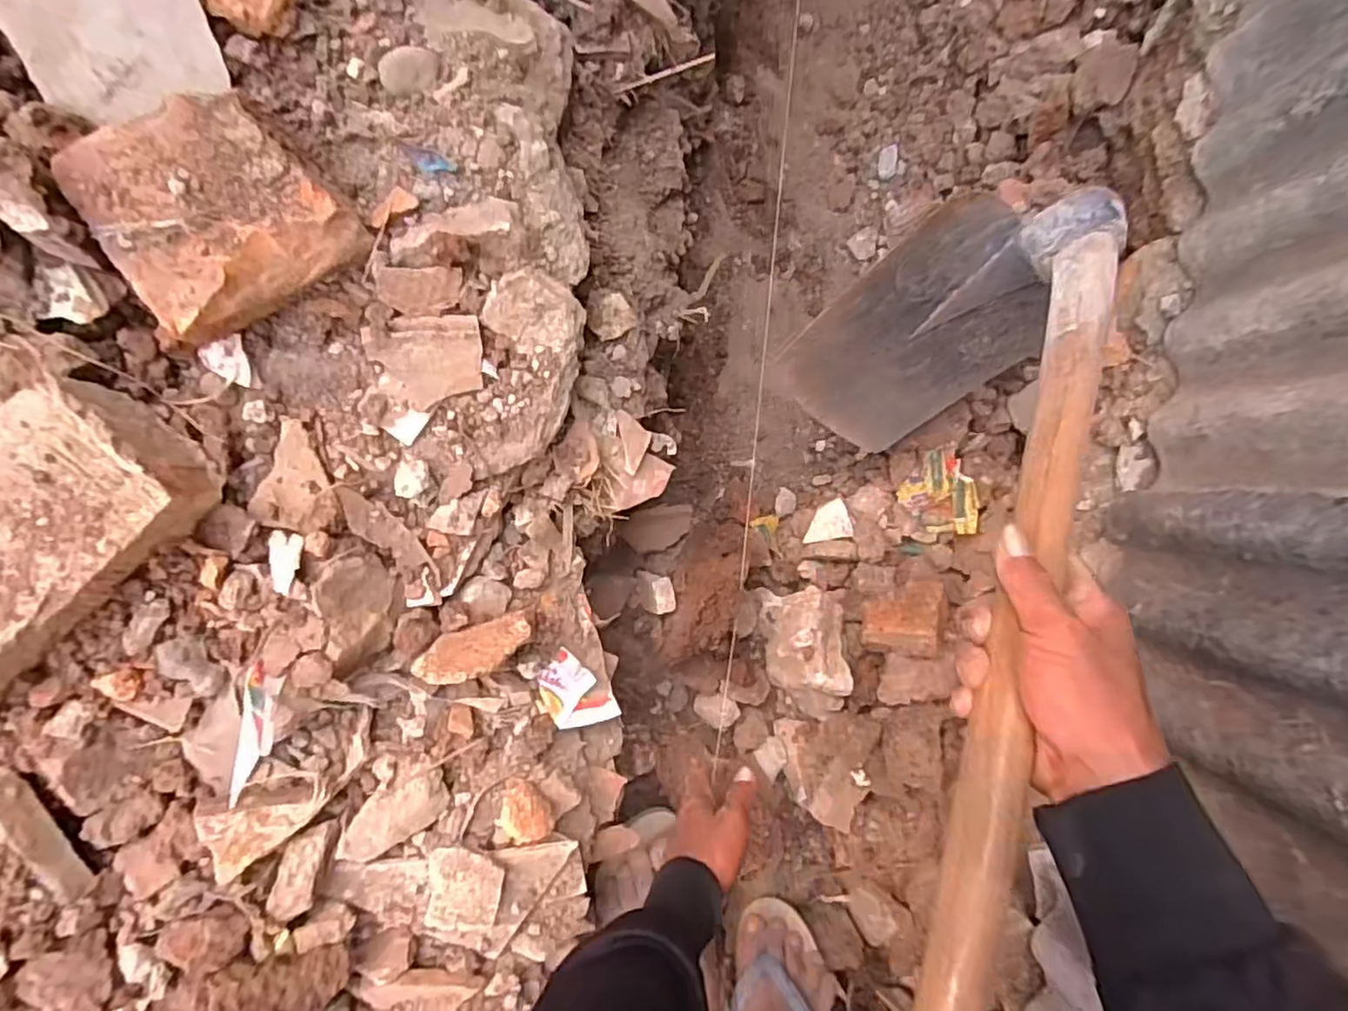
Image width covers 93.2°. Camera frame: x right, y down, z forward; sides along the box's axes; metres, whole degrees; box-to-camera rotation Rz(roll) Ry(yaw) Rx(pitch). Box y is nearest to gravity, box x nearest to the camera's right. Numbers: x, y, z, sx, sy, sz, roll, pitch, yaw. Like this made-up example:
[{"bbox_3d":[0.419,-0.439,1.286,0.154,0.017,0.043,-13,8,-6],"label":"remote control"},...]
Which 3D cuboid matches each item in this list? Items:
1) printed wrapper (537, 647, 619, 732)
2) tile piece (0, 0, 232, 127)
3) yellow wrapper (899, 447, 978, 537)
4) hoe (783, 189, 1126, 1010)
[{"bbox_3d":[-0.081,0.152,0.513,0.048,0.012,0.069,-36,104,-28],"label":"printed wrapper"},{"bbox_3d":[-0.304,-0.251,0.347,0.093,0.007,0.072,-10,126,-27],"label":"tile piece"},{"bbox_3d":[0.277,-0.014,0.670,0.068,0.036,0.088,-4,92,2],"label":"yellow wrapper"},{"bbox_3d":[0.169,0.076,0.440,0.178,0.235,0.604,12,64,2],"label":"hoe"}]

